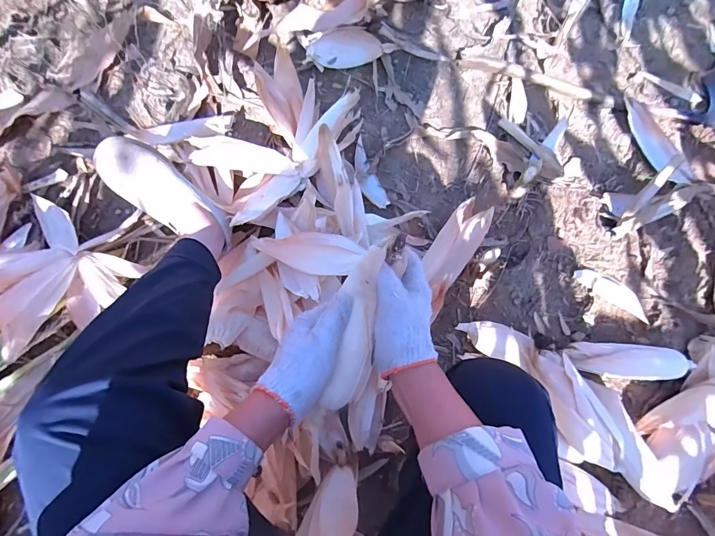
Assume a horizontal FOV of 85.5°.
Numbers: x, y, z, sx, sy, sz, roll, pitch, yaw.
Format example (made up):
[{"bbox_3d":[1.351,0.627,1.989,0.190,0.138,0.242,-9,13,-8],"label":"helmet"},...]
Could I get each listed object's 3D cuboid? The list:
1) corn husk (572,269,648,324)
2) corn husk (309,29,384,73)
[{"bbox_3d":[0.504,0.046,0.761,0.153,0.018,0.051,28,74,9],"label":"corn husk"},{"bbox_3d":[-0.030,-0.498,0.879,0.169,0.053,0.052,0,72,0],"label":"corn husk"}]

